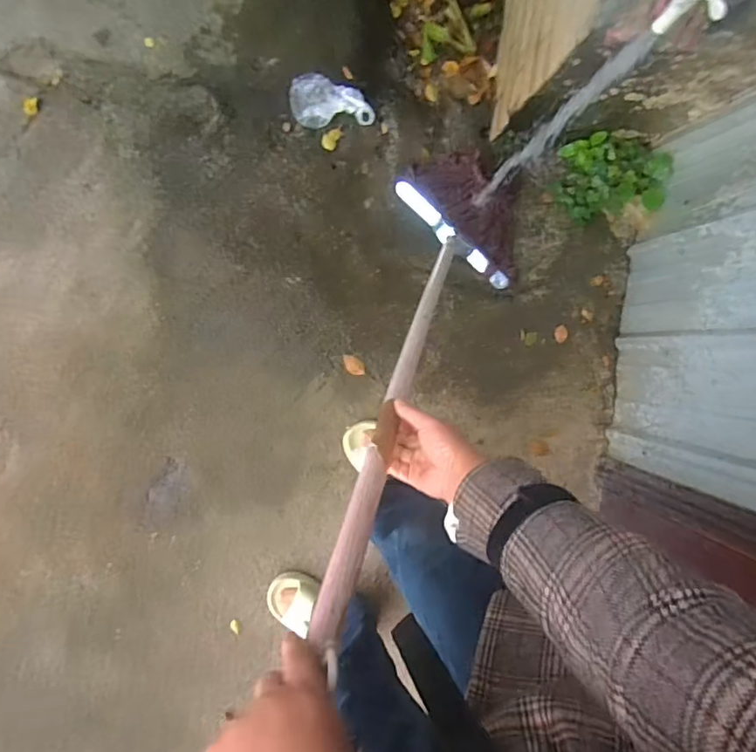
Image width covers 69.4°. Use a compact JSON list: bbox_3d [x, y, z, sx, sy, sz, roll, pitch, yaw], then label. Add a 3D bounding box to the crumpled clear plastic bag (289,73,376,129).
[{"bbox_3d":[-0.106,-0.633,1.257,0.187,0.042,0.105,-4,91,-8],"label":"crumpled clear plastic bag"}]

